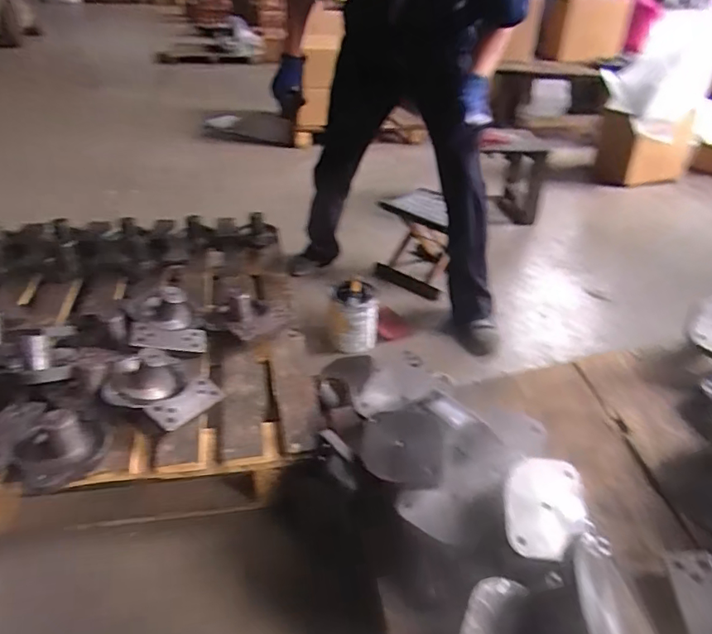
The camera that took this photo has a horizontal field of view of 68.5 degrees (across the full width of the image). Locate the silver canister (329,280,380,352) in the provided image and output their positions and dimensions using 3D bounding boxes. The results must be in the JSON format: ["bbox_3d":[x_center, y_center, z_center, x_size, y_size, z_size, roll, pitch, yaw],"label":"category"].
[{"bbox_3d":[-0.006,0.002,1.437,0.134,0.165,0.127,2,34,-3],"label":"silver canister"}]

